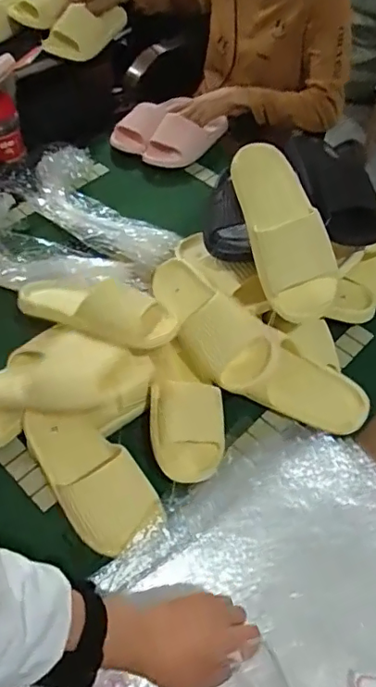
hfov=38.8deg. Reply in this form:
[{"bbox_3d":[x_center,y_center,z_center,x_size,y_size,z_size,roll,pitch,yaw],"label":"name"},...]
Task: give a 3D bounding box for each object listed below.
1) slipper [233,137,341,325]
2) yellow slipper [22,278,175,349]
[{"bbox_3d":[0.130,-0.154,0.720,0.104,0.055,0.246,-18,86,-14],"label":"slipper"},{"bbox_3d":[-0.142,-0.057,0.774,0.256,0.091,0.086,15,55,9],"label":"yellow slipper"}]

